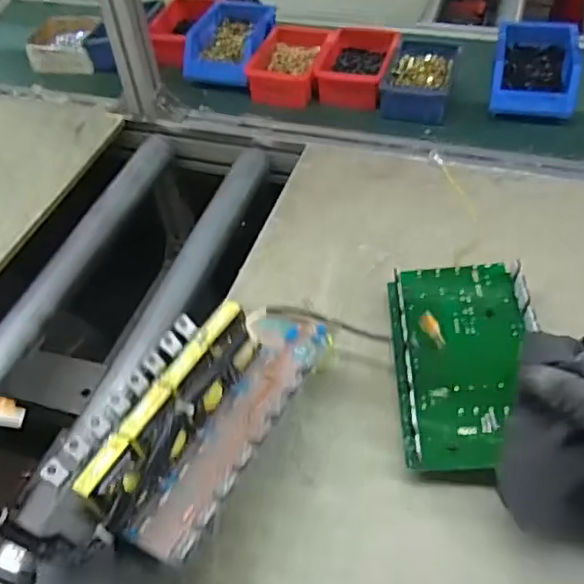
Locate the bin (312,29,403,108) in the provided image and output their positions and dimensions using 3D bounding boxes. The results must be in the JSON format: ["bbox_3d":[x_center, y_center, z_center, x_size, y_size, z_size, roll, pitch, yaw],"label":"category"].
[{"bbox_3d":[0.097,-0.331,0.899,0.106,0.050,0.159,11,52,12],"label":"bin"}]

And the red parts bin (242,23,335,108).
[{"bbox_3d":[-0.003,-0.339,0.915,0.109,0.052,0.144,11,51,12],"label":"red parts bin"}]

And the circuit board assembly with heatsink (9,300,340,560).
[{"bbox_3d":[-0.081,0.086,0.468,0.138,0.066,0.241,23,55,21],"label":"circuit board assembly with heatsink"}]

